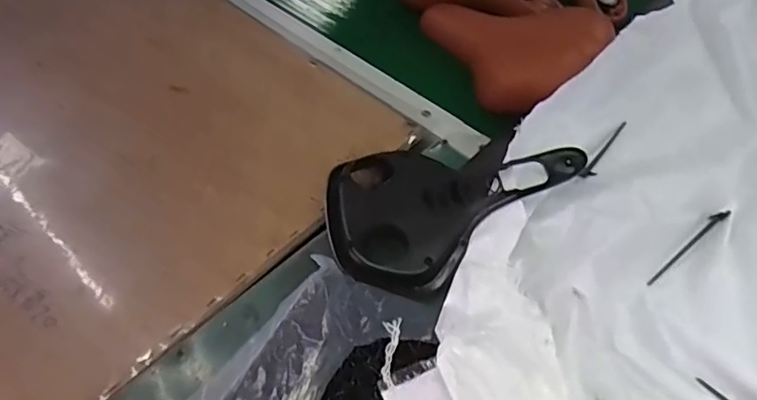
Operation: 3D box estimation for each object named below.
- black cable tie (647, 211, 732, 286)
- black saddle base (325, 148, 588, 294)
[{"bbox_3d":[0.285,0.041,0.496,0.115,0.012,0.010,-31,56,-20],"label":"black cable tie"},{"bbox_3d":[0.056,-0.013,0.538,0.238,0.043,0.163,-29,56,-19],"label":"black saddle base"}]

